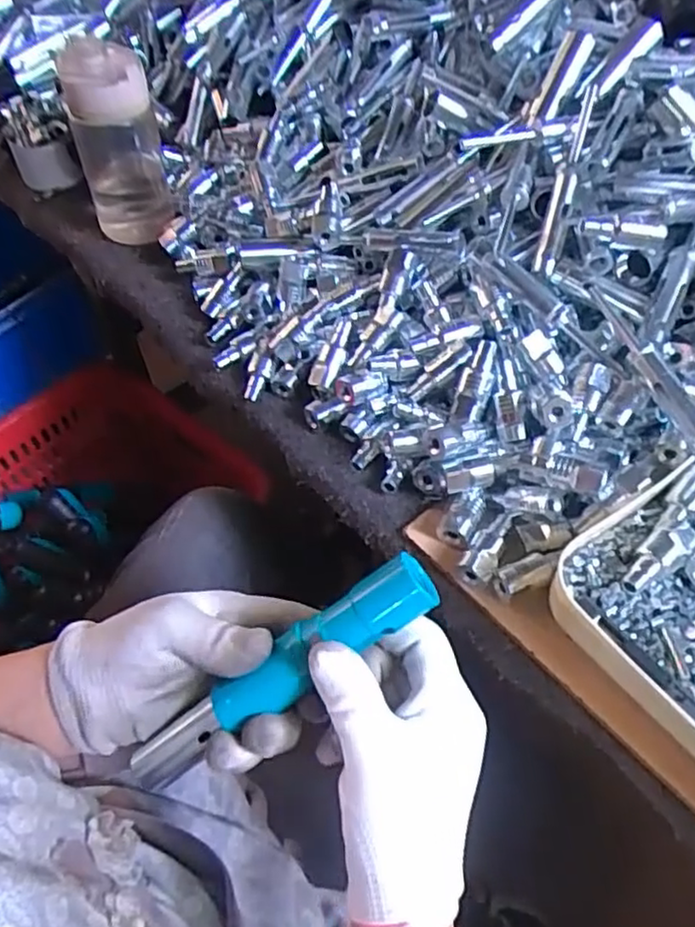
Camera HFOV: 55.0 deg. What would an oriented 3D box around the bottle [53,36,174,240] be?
[{"bbox_3d":[-0.204,-0.280,0.592,0.072,0.157,0.078,-18,55,-12],"label":"bottle"}]

